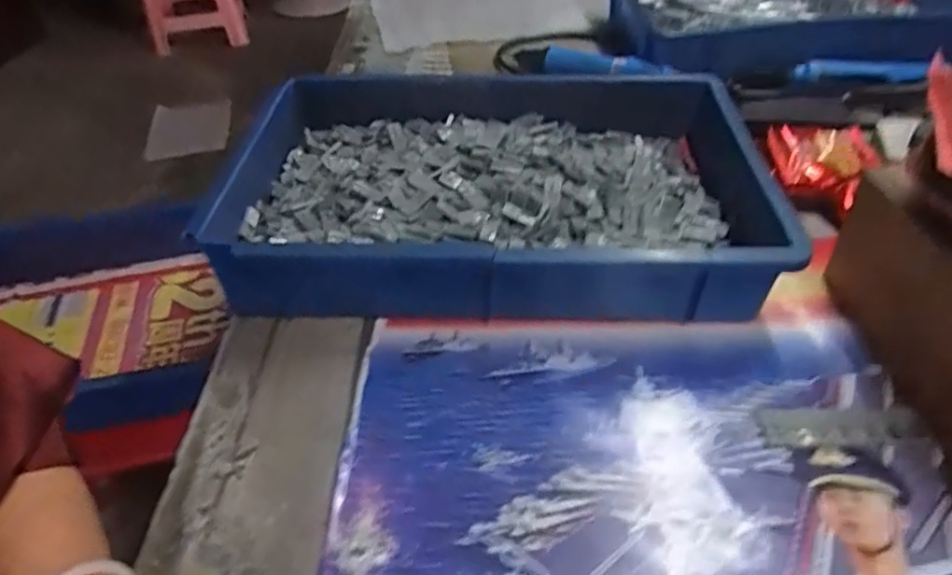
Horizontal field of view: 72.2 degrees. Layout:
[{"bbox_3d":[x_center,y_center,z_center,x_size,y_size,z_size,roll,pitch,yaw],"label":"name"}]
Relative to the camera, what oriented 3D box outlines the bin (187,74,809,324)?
[{"bbox_3d":[0.023,-0.087,0.564,0.435,0.078,0.291,1,41,3],"label":"bin"}]

